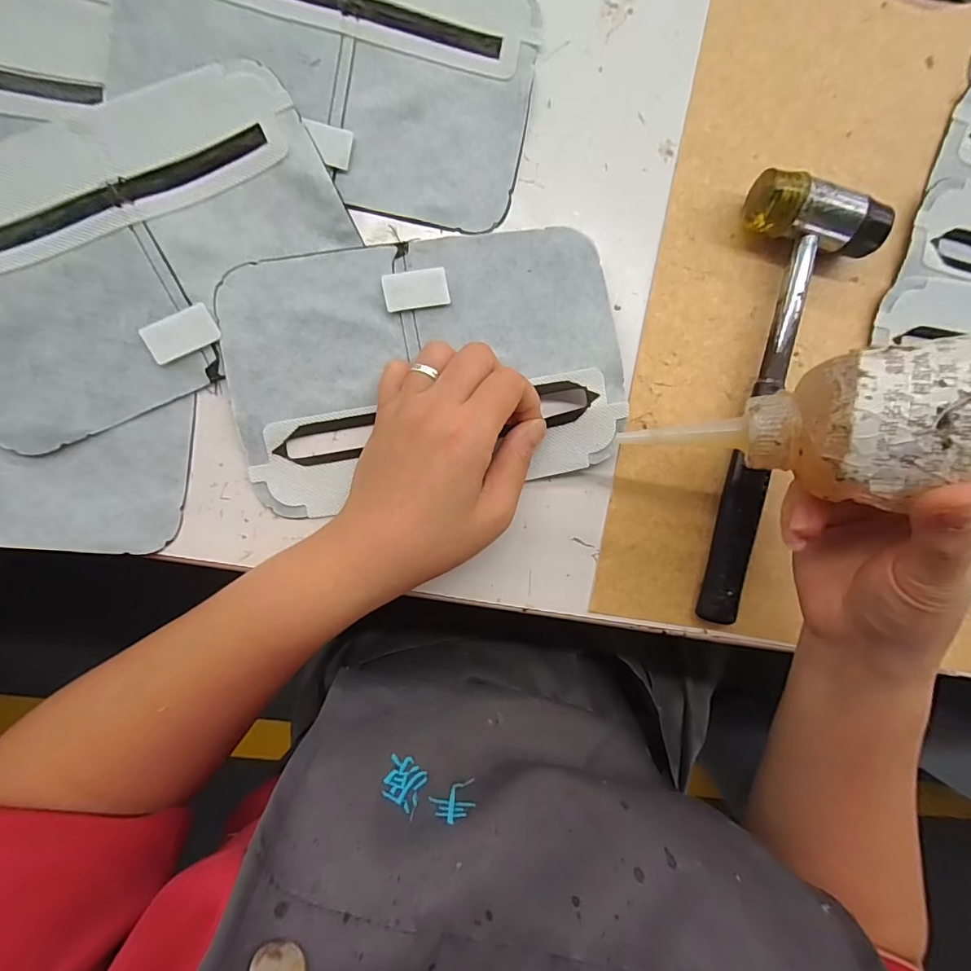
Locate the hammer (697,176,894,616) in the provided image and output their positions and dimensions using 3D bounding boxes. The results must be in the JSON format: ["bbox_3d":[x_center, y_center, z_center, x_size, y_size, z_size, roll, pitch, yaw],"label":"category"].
[{"bbox_3d":[0.163,-0.040,0.260,0.067,0.026,0.232,5,95,-6],"label":"hammer"}]

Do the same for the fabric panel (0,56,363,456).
[{"bbox_3d":[-0.165,-0.111,0.222,0.190,0.013,0.133,-26,97,-3],"label":"fabric panel"}]

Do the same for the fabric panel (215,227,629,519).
[{"bbox_3d":[-0.030,-0.061,0.246,0.193,0.011,0.126,-10,91,-3],"label":"fabric panel"}]

